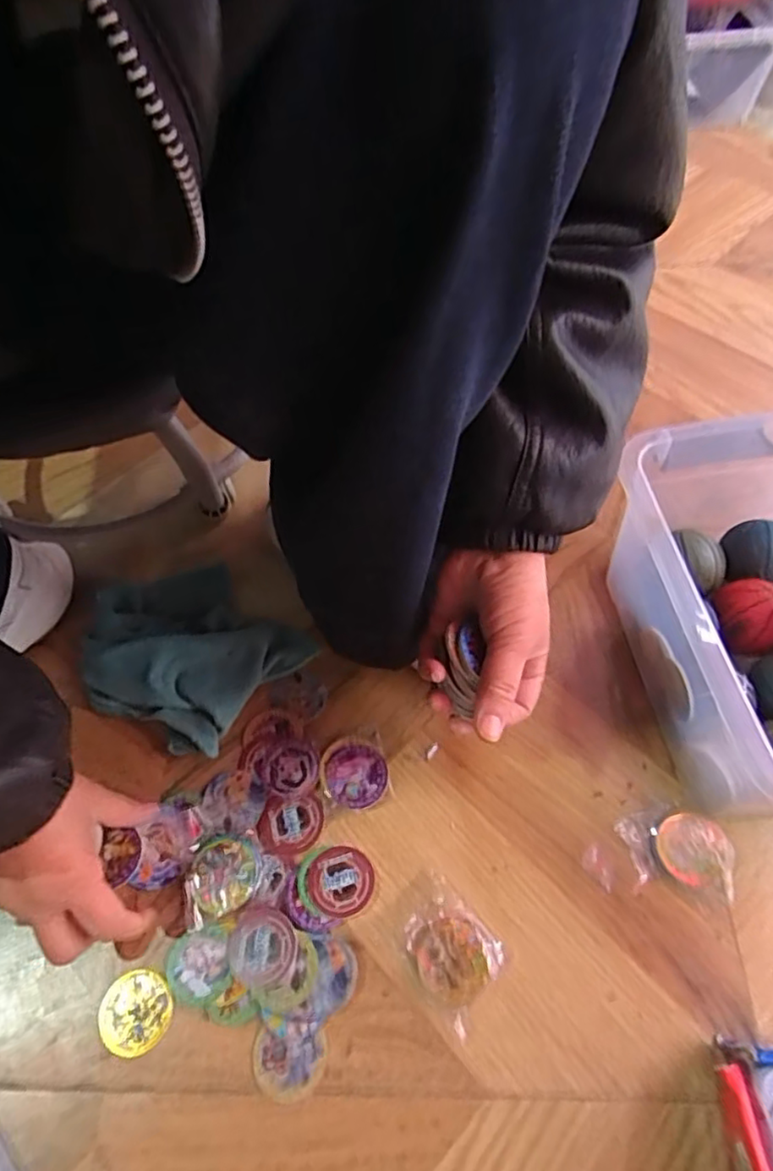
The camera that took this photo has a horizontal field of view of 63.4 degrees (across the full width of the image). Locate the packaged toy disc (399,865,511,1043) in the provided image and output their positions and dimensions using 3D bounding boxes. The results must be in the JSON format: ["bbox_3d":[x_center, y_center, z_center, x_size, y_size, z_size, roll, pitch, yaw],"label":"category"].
[{"bbox_3d":[0.039,0.233,0.403,0.070,0.015,0.059,38,67,21],"label":"packaged toy disc"}]

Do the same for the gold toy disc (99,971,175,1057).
[{"bbox_3d":[-0.161,0.273,0.400,0.043,0.004,0.045,-1,60,1],"label":"gold toy disc"}]

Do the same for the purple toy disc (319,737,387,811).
[{"bbox_3d":[-0.025,0.139,0.467,0.047,0.012,0.053,-18,61,-9],"label":"purple toy disc"}]

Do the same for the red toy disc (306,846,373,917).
[{"bbox_3d":[-0.031,0.201,0.428,0.044,0.007,0.044,-1,60,1],"label":"red toy disc"}]

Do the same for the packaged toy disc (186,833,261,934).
[{"bbox_3d":[-0.115,0.202,0.432,0.057,0.009,0.048,-23,62,-11],"label":"packaged toy disc"}]

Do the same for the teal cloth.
[{"bbox_3d":[-0.163,0.042,0.503,0.169,0.042,0.144,33,66,19],"label":"teal cloth"}]

